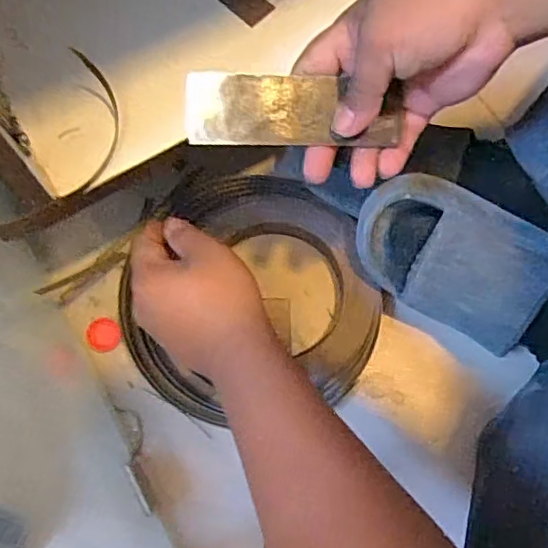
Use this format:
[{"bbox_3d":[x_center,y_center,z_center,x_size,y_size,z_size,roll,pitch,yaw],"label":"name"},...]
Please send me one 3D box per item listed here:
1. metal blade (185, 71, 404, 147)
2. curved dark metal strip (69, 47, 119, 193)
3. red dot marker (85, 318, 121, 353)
[{"bbox_3d":[0.013,-0.100,0.364,0.131,0.008,0.042,1,95,-6],"label":"metal blade"},{"bbox_3d":[-0.128,-0.113,0.436,0.010,0.038,0.099,4,100,32],"label":"curved dark metal strip"},{"bbox_3d":[-0.156,0.055,0.535,0.030,0.006,0.030,0,72,0],"label":"red dot marker"}]

